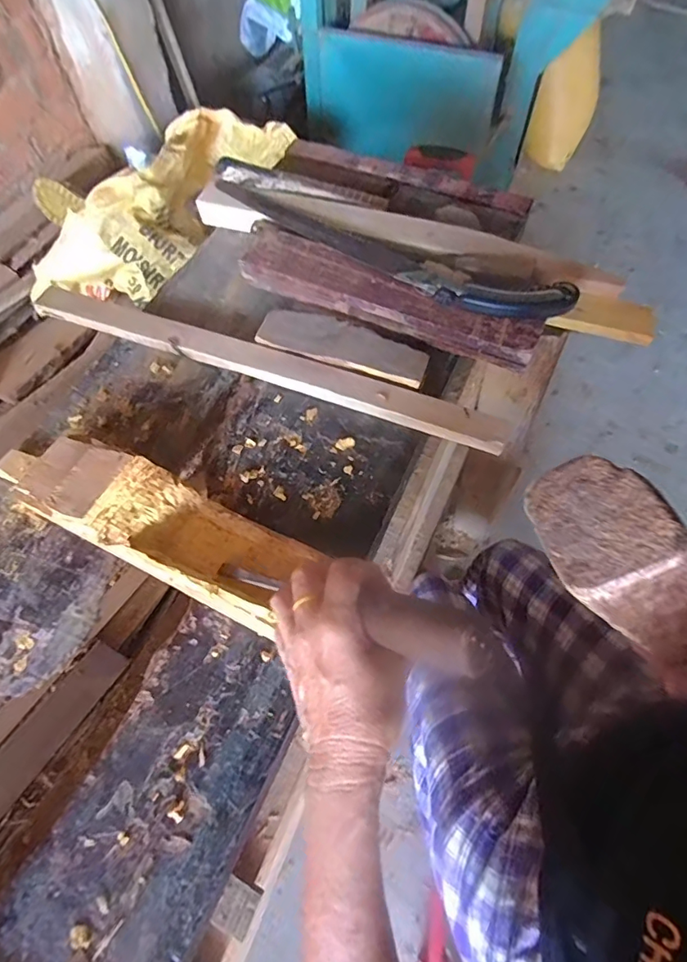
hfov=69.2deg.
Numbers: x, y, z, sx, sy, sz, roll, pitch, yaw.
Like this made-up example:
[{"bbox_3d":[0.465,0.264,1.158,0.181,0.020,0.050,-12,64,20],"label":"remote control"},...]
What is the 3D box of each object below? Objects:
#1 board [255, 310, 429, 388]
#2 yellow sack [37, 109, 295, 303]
[{"bbox_3d":[0.000,-0.155,0.569,0.193,0.017,0.056,17,63,11],"label":"board"},{"bbox_3d":[-0.421,-0.687,1.233,0.249,0.195,0.710,25,65,15],"label":"yellow sack"}]

